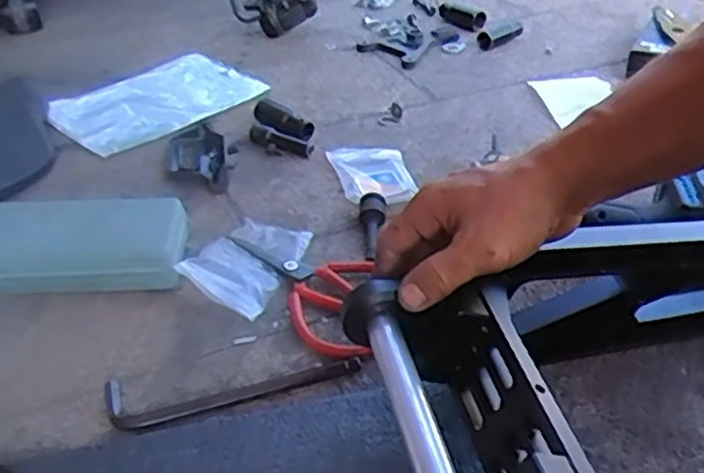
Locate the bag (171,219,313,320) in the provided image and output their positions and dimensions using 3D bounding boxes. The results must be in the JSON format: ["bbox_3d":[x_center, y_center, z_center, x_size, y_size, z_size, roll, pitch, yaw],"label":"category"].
[{"bbox_3d":[-0.089,0.017,0.626,0.074,0.022,0.105,15,39,19],"label":"bag"}]

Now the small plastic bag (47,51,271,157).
[{"bbox_3d":[-0.232,-0.166,0.882,0.145,0.016,0.237,28,45,33],"label":"small plastic bag"}]

